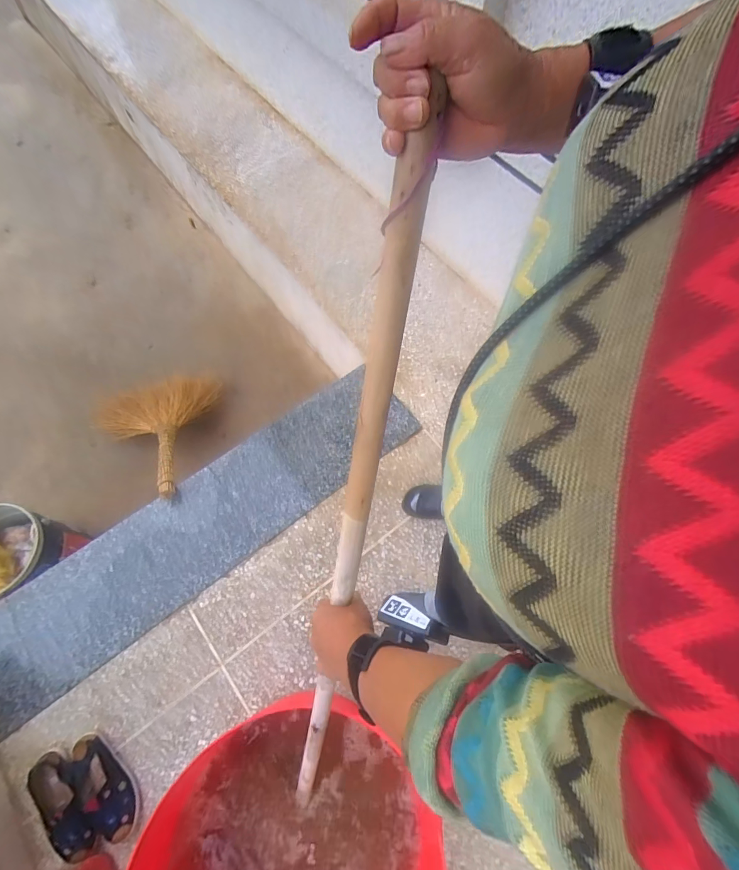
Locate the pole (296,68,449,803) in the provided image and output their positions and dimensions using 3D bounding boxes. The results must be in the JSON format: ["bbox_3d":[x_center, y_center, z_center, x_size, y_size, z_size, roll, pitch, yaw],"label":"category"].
[{"bbox_3d":[-0.034,0.188,0.483,0.029,0.921,0.021,11,28,2],"label":"pole"}]

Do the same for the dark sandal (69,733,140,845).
[{"bbox_3d":[-0.595,0.784,0.918,0.088,0.044,0.225,-38,71,-20],"label":"dark sandal"}]

